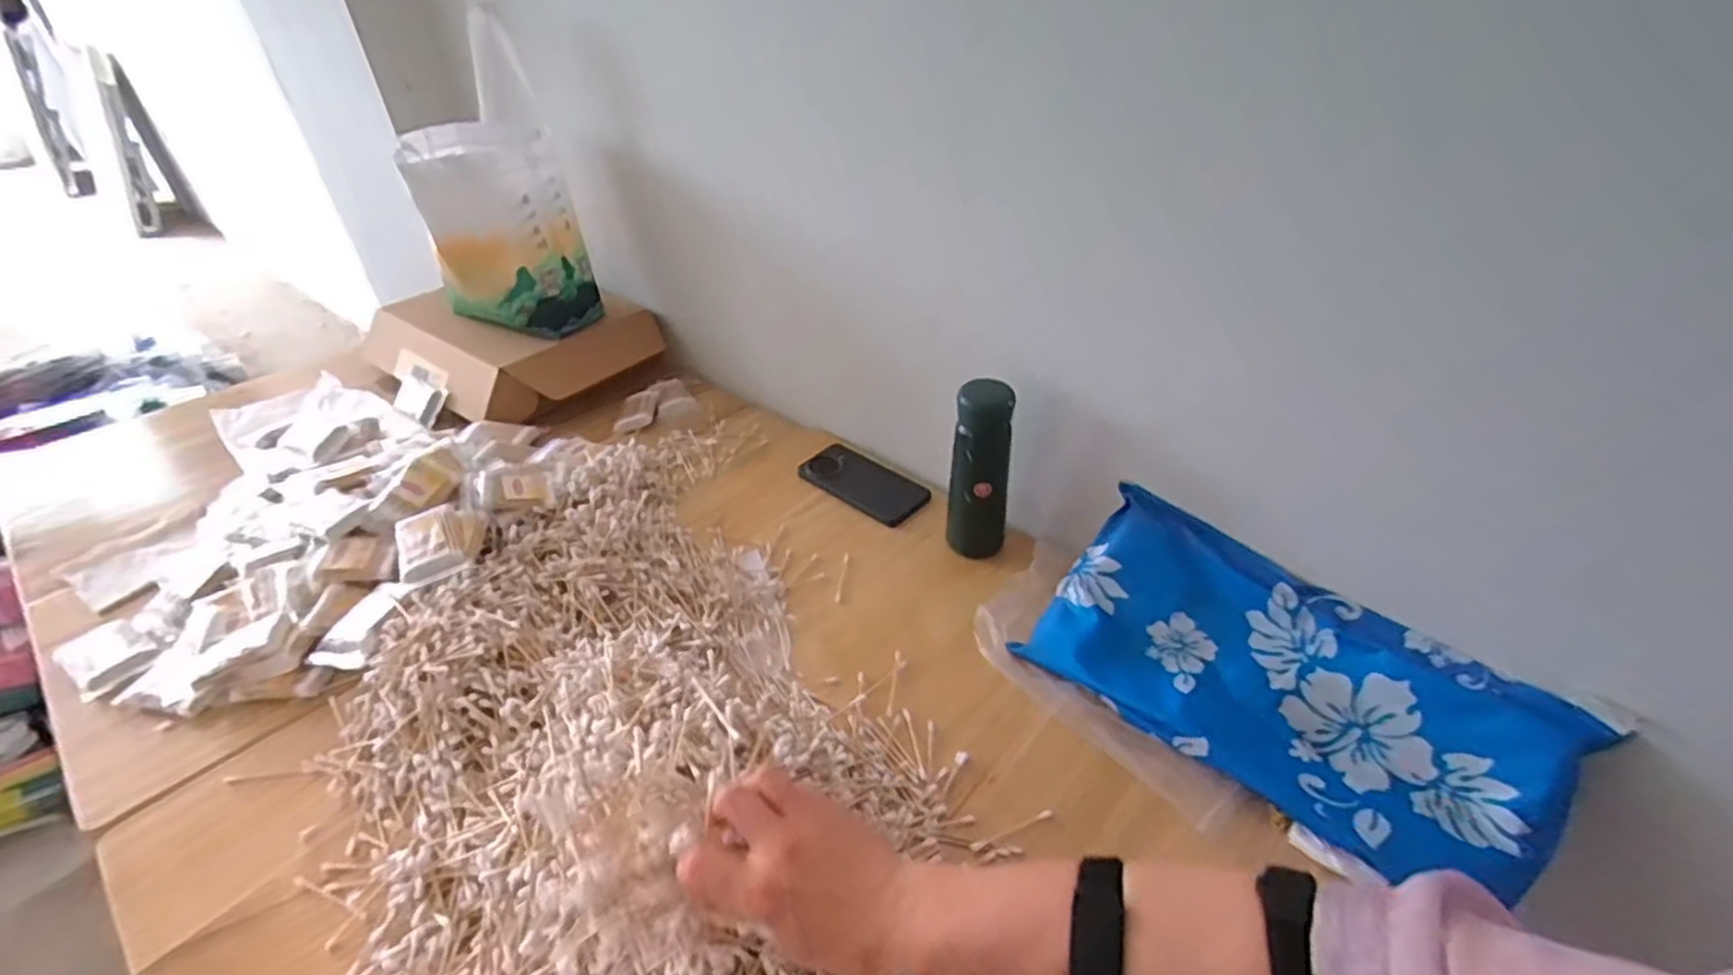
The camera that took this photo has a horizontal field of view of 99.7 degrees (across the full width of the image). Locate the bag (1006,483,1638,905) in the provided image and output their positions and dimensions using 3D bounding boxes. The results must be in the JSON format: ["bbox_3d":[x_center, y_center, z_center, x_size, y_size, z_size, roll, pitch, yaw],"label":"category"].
[{"bbox_3d":[0.323,0.153,0.582,0.367,0.069,0.181,29,80,31],"label":"bag"}]

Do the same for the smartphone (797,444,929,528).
[{"bbox_3d":[-0.001,-0.007,0.828,0.145,0.011,0.069,27,46,32],"label":"smartphone"}]

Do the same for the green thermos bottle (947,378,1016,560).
[{"bbox_3d":[0.108,-0.015,0.697,0.055,0.174,0.047,17,41,22],"label":"green thermos bottle"}]

